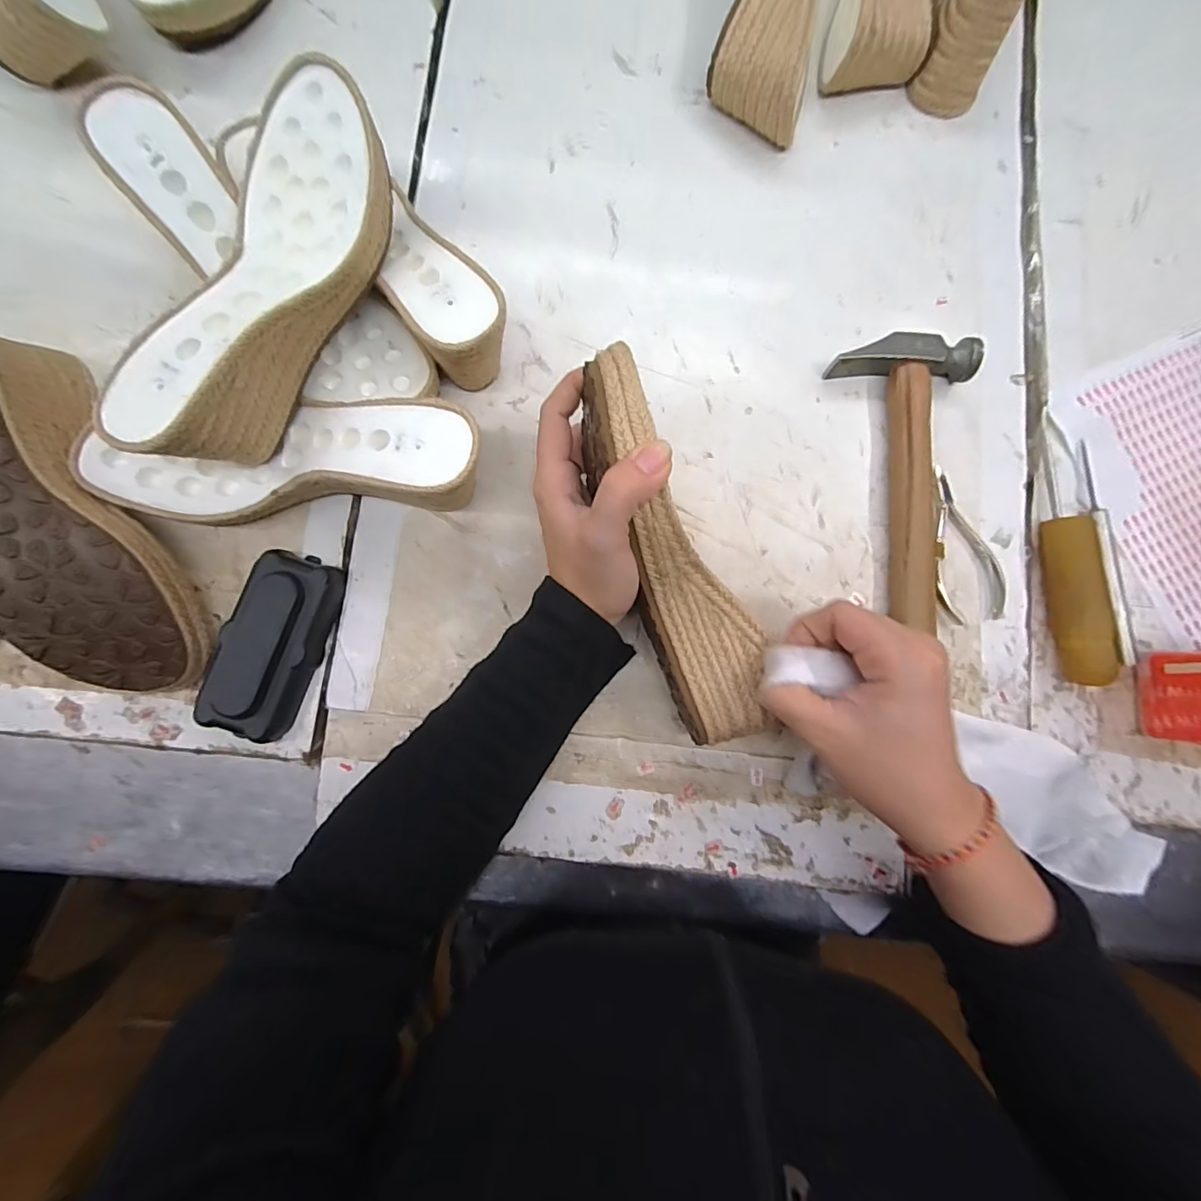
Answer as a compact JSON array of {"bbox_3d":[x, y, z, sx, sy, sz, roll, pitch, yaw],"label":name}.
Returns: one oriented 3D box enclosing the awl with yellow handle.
[{"bbox_3d":[0.304,-0.034,0.328,0.030,0.026,0.170,1,84,-2],"label":"awl with yellow handle"}]

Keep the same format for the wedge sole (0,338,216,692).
[{"bbox_3d":[-0.302,-0.041,0.291,0.077,0.069,0.204,-29,85,-5],"label":"wedge sole"}]

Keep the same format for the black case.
[{"bbox_3d":[-0.194,0.025,0.305,0.048,0.026,0.106,17,83,0],"label":"black case"}]

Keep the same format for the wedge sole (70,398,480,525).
[{"bbox_3d":[-0.178,-0.079,0.299,0.224,0.064,0.061,0,84,-2],"label":"wedge sole"}]

